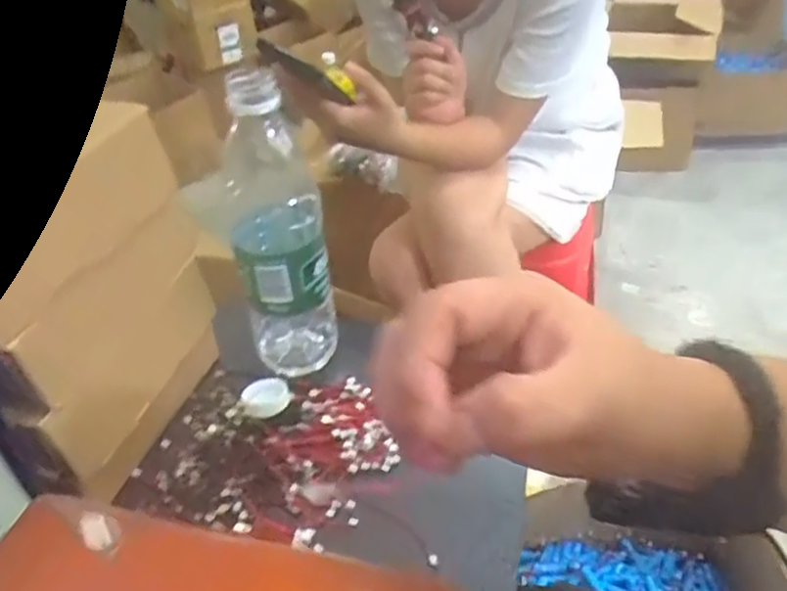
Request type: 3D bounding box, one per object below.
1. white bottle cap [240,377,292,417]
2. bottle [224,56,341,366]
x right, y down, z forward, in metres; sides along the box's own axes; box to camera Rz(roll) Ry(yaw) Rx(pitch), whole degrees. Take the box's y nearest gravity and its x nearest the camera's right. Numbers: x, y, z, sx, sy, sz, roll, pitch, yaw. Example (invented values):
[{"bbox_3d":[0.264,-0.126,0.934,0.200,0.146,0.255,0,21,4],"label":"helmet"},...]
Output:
[{"bbox_3d":[-0.091,0.074,0.482,0.036,0.013,0.029,-17,40,-14],"label":"white bottle cap"},{"bbox_3d":[-0.081,-0.041,0.469,0.068,0.216,0.058,-11,39,-6],"label":"bottle"}]

